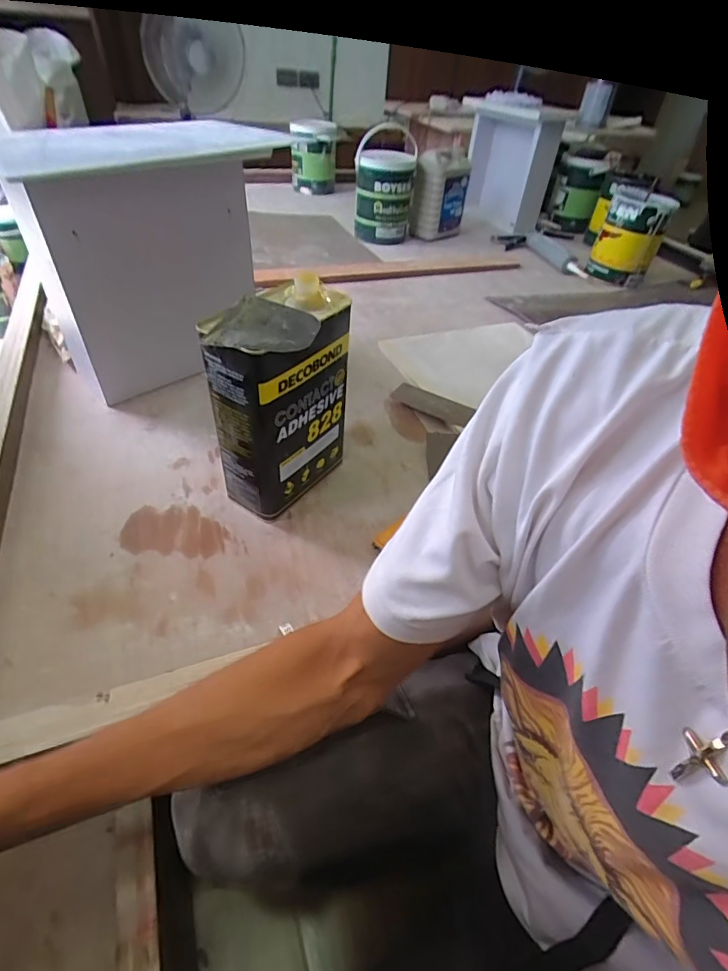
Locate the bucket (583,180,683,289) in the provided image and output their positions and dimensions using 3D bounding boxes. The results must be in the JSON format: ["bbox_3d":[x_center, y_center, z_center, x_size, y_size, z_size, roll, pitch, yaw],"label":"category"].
[{"bbox_3d":[0.786,-0.742,1.384,0.165,0.223,0.176,22,47,16],"label":"bucket"}]

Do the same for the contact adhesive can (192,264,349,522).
[{"bbox_3d":[-0.097,-0.093,0.570,0.103,0.246,0.166,20,46,13],"label":"contact adhesive can"}]

